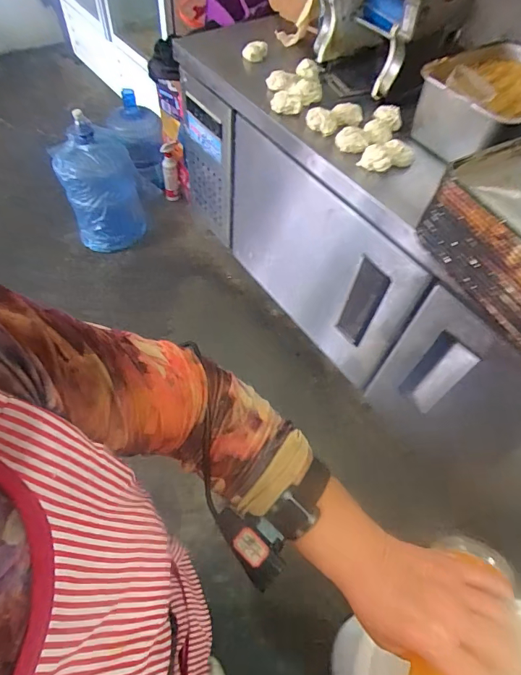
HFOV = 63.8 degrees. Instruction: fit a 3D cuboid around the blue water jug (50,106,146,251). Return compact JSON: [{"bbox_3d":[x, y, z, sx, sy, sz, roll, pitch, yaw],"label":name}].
[{"bbox_3d":[-0.646,-0.614,1.685,0.274,0.471,0.270,-15,60,-14],"label":"blue water jug"}]

